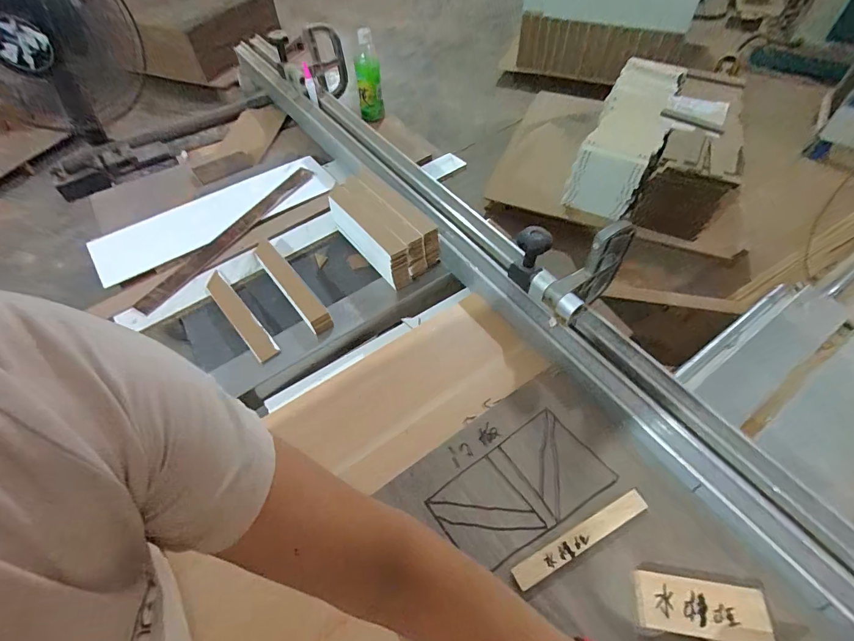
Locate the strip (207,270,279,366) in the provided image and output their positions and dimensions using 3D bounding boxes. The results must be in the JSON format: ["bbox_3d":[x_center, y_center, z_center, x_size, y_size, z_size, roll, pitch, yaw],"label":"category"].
[{"bbox_3d":[-0.322,-0.007,0.718,0.038,0.021,0.217,-35,60,-22],"label":"strip"}]

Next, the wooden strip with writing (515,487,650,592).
[{"bbox_3d":[0.178,0.249,0.478,0.178,0.017,0.025,-24,56,-15],"label":"wooden strip with writing"}]

